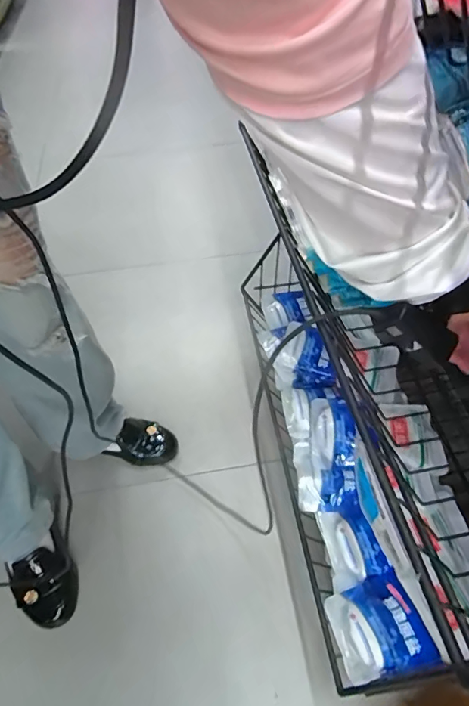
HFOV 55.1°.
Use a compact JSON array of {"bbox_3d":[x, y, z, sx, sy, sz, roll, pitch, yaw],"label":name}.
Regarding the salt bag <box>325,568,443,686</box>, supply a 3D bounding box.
[{"bbox_3d":[0.154,0.293,0.481,0.091,0.037,0.090,-15,53,-10],"label":"salt bag"}]

